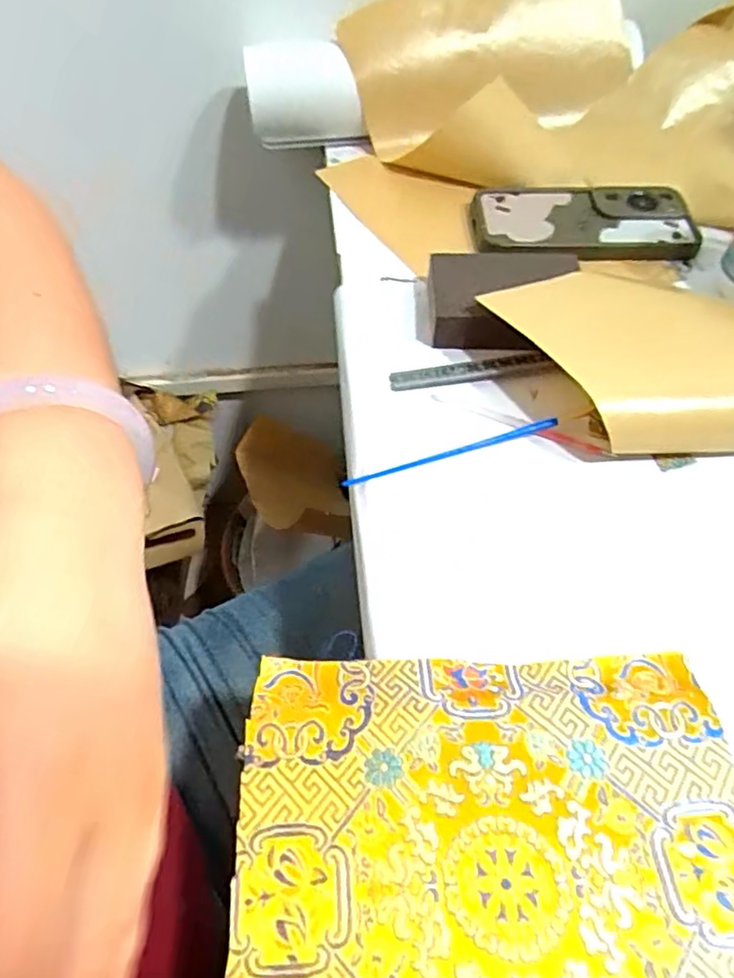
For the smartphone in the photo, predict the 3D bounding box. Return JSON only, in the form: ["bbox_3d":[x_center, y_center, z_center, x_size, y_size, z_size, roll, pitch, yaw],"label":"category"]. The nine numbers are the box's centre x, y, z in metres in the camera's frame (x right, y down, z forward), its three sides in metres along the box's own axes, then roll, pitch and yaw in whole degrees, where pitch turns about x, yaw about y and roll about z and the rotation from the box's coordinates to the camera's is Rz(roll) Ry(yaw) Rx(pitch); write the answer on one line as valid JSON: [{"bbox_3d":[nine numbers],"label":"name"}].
[{"bbox_3d":[0.163,-0.202,0.468,0.158,0.014,0.080,3,53,2],"label":"smartphone"}]

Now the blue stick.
[{"bbox_3d":[0.047,-0.021,0.337,0.123,0.007,0.004,-14,54,-11],"label":"blue stick"}]

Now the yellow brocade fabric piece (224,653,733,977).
[{"bbox_3d":[0.048,0.135,0.216,0.185,0.007,0.158,-2,53,-1],"label":"yellow brocade fabric piece"}]

